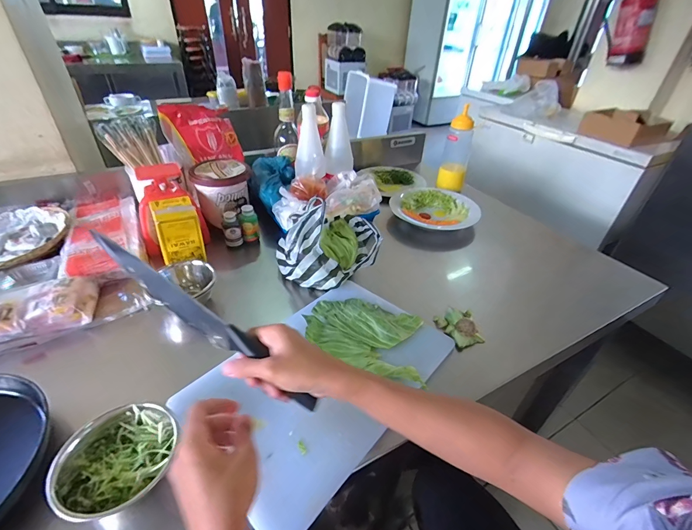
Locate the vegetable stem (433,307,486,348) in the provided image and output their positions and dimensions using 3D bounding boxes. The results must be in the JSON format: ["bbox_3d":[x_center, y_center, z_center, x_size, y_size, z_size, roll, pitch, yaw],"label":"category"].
[{"bbox_3d":[0.191,0.097,0.547,0.066,0.029,0.074,-15,41,-23],"label":"vegetable stem"}]

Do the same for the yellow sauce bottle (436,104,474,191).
[{"bbox_3d":[0.317,-0.322,0.953,0.070,0.206,0.070,16,39,16],"label":"yellow sauce bottle"}]

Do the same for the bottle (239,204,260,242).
[{"bbox_3d":[-0.206,-0.090,0.717,0.036,0.074,0.030,-9,39,-15],"label":"bottle"}]

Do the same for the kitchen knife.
[{"bbox_3d":[-0.156,0.059,0.365,0.298,0.046,0.017,34,43,8],"label":"kitchen knife"}]

